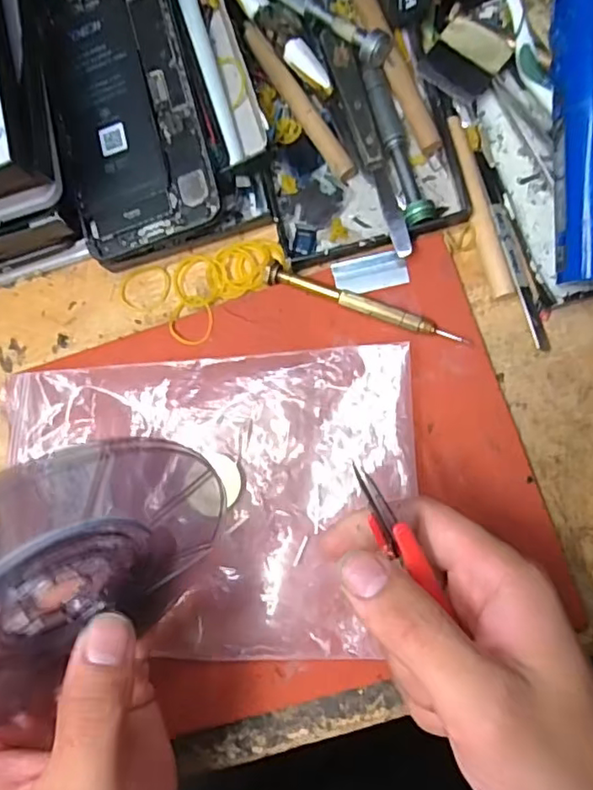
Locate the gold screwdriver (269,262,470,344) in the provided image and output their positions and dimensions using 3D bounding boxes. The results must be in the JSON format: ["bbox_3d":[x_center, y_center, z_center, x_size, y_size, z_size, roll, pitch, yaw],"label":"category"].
[{"bbox_3d":[0.035,-0.046,0.304,0.108,0.008,0.010,21,85,10],"label":"gold screwdriver"}]

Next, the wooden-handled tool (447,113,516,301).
[{"bbox_3d":[0.093,-0.097,0.305,0.010,0.007,0.098,-14,80,6],"label":"wooden-handled tool"}]

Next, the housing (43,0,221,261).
[{"bbox_3d":[-0.090,-0.151,0.310,0.074,0.005,0.147,-15,86,11],"label":"housing"}]

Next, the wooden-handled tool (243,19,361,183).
[{"bbox_3d":[0.000,-0.158,0.318,0.011,0.013,0.100,-35,79,2],"label":"wooden-handled tool"}]

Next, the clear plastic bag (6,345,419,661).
[{"bbox_3d":[-0.046,0.055,0.296,0.207,0.012,0.147,-4,81,7],"label":"clear plastic bag"}]

